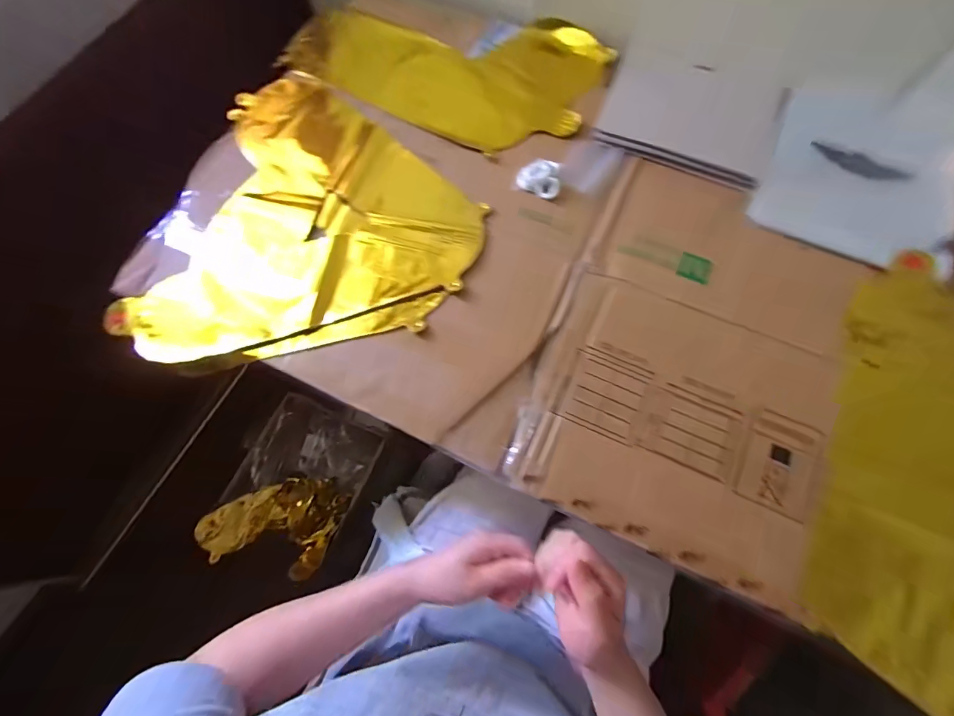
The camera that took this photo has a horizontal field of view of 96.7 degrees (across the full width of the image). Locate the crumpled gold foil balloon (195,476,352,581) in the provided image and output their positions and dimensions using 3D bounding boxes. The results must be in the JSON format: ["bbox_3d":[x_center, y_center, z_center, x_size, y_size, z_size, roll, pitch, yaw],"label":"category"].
[{"bbox_3d":[-0.350,0.292,0.751,0.217,0.047,0.173,25,71,-27],"label":"crumpled gold foil balloon"}]

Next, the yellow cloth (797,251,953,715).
[{"bbox_3d":[0.452,0.116,0.407,0.190,0.078,0.418,16,72,6],"label":"yellow cloth"}]

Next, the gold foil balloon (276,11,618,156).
[{"bbox_3d":[-0.041,-0.404,0.575,0.400,0.058,0.209,25,80,6],"label":"gold foil balloon"}]

